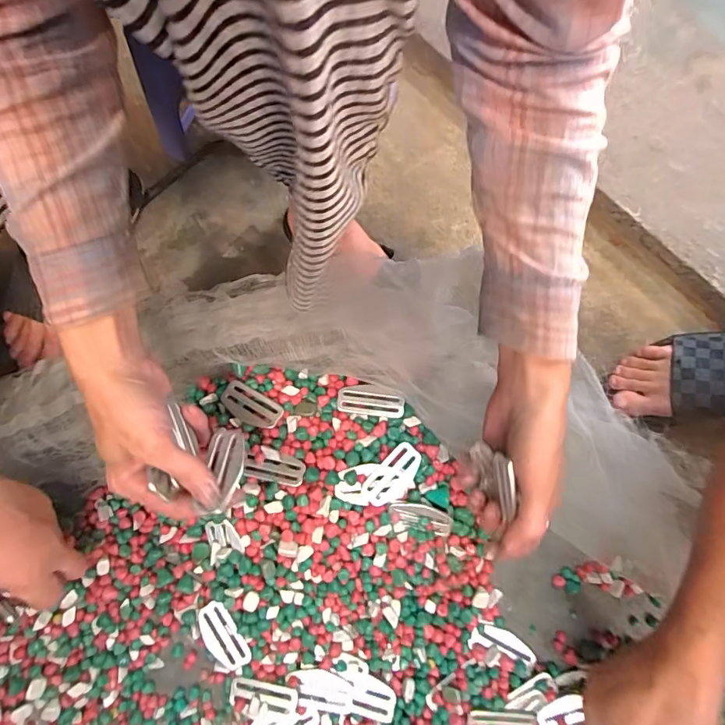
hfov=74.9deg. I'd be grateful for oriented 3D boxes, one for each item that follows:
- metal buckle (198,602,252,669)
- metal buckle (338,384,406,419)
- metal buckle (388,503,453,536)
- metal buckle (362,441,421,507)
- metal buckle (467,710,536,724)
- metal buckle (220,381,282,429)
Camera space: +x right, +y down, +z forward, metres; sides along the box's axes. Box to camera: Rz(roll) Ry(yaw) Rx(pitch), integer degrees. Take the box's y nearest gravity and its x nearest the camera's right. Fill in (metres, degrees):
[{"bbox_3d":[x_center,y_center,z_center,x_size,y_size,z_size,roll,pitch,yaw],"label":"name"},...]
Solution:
[{"bbox_3d":[-0.123,0.241,0.416,0.029,0.004,0.060,-32,89,-13],"label":"metal buckle"},{"bbox_3d":[0.008,0.035,0.431,0.059,0.009,0.026,5,76,1],"label":"metal buckle"},{"bbox_3d":[0.052,0.138,0.421,0.062,0.008,0.021,18,76,-8],"label":"metal buckle"},{"bbox_3d":[0.027,0.098,0.410,0.029,0.007,0.060,44,69,-1],"label":"metal buckle"},{"bbox_3d":[0.118,0.308,0.403,0.058,0.006,0.018,6,76,1],"label":"metal buckle"},{"bbox_3d":[-0.102,0.039,0.431,0.061,0.004,0.028,25,77,19],"label":"metal buckle"}]

